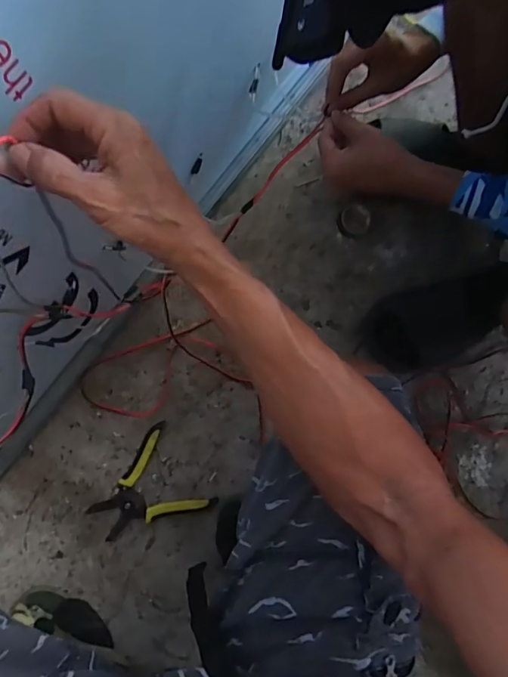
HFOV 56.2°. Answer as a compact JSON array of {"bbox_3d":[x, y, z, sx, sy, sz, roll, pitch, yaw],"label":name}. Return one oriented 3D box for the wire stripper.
[{"bbox_3d":[-0.151,0.219,0.668,0.147,0.012,0.136,-37,93,-9],"label":"wire stripper"}]

